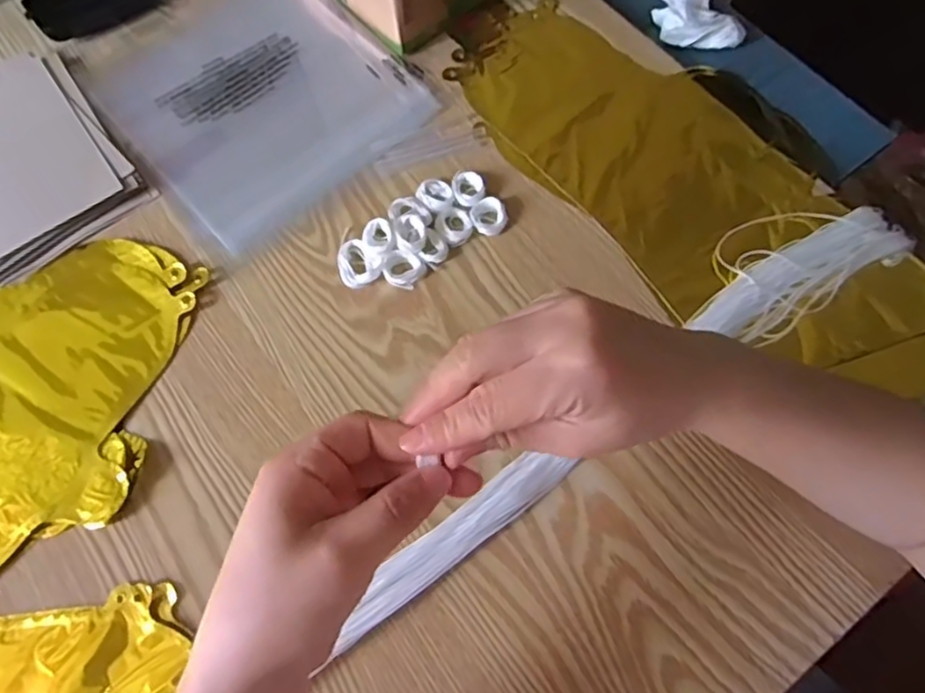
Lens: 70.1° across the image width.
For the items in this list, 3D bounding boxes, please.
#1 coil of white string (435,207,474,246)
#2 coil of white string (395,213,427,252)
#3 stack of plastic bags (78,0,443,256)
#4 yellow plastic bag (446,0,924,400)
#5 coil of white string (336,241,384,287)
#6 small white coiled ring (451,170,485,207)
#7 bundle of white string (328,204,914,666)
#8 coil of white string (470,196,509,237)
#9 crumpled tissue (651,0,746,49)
[{"bbox_3d":[-0.006,-0.087,0.478,0.026,0.006,0.029,-28,69,-10],"label":"coil of white string"},{"bbox_3d":[-0.036,-0.079,0.467,0.021,0.012,0.026,-10,67,-2],"label":"coil of white string"},{"bbox_3d":[-0.171,-0.212,0.543,0.216,0.007,0.246,-41,72,-14],"label":"stack of plastic bags"},{"bbox_3d":[0.168,-0.121,0.482,0.158,0.012,0.421,-38,71,-13],"label":"yellow plastic bag"},{"bbox_3d":[-0.074,-0.060,0.468,0.030,0.009,0.037,-21,68,-7],"label":"coil of white string"},{"bbox_3d":[0.004,-0.116,0.487,0.024,0.008,0.031,-7,67,-1],"label":"small white coiled ring"},{"bbox_3d":[-0.032,0.131,0.383,0.808,0.018,0.046,-34,70,-12],"label":"bundle of white string"},{"bbox_3d":[0.019,-0.095,0.477,0.026,0.009,0.027,-1,67,2],"label":"coil of white string"},{"bbox_3d":[0.191,-0.279,0.555,0.057,0.019,0.086,-29,69,-10],"label":"crumpled tissue"}]

